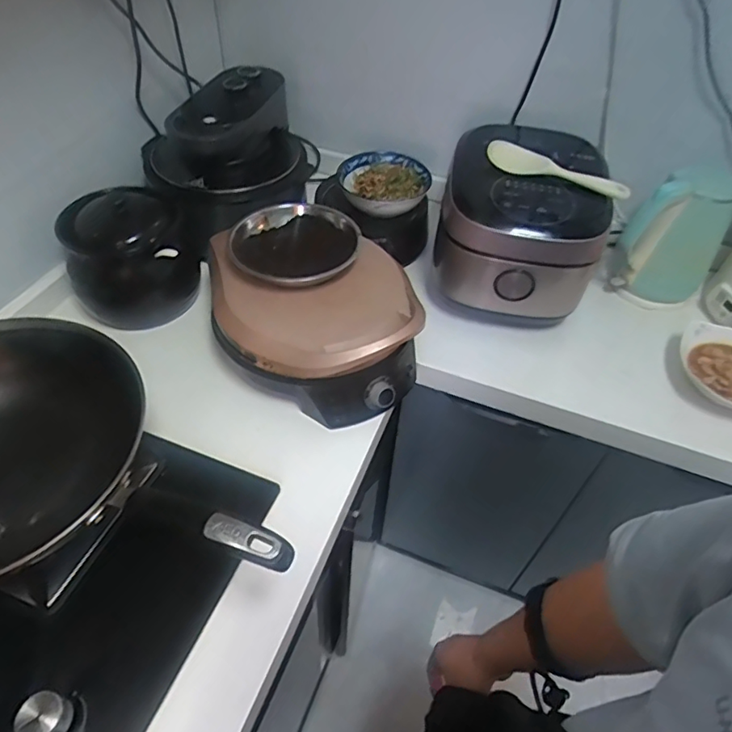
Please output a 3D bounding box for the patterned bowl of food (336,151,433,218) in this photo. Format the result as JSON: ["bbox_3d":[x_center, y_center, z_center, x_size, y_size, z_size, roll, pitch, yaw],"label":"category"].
[{"bbox_3d":[0.035,-0.338,0.979,0.149,0.043,0.152,2,49,-2],"label":"patterned bowl of food"}]

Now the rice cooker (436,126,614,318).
[{"bbox_3d":[0.254,-0.238,0.888,0.247,0.235,0.290,12,49,6],"label":"rice cooker"}]

